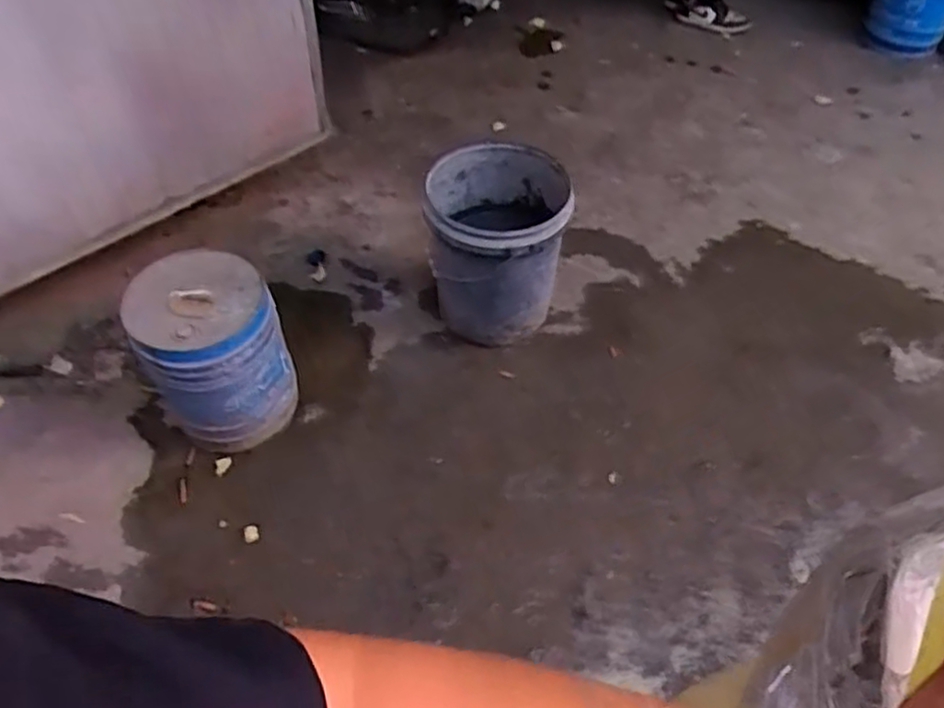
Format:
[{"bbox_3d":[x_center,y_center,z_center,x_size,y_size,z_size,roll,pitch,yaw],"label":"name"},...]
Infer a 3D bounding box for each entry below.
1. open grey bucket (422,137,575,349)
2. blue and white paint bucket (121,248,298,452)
[{"bbox_3d":[0.053,-0.235,1.662,0.296,0.360,0.308,0,52,0],"label":"open grey bucket"},{"bbox_3d":[-0.518,0.000,1.467,0.249,0.349,0.283,-30,59,-23],"label":"blue and white paint bucket"}]

